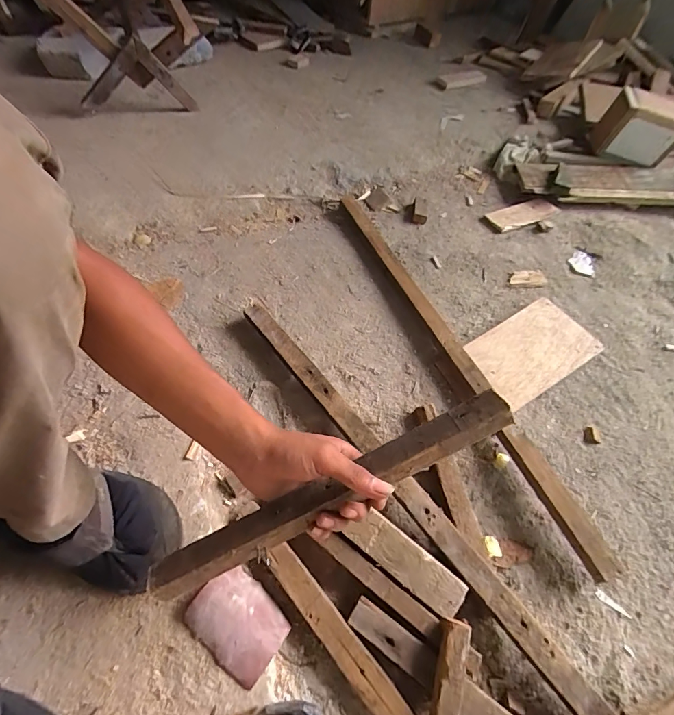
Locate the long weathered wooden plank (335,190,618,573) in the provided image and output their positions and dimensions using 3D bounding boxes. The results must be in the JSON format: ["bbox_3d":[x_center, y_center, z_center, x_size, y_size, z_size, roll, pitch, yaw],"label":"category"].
[{"bbox_3d":[0.169,-0.031,0.639,0.036,0.032,0.745,-17,58,-16],"label":"long weathered wooden plank"}]

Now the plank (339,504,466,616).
[{"bbox_3d":[0.077,0.234,0.444,0.139,0.023,0.042,34,59,18],"label":"plank"}]

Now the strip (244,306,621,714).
[{"bbox_3d":[0.097,0.181,0.478,0.043,0.032,0.731,-30,63,-23],"label":"strip"}]

